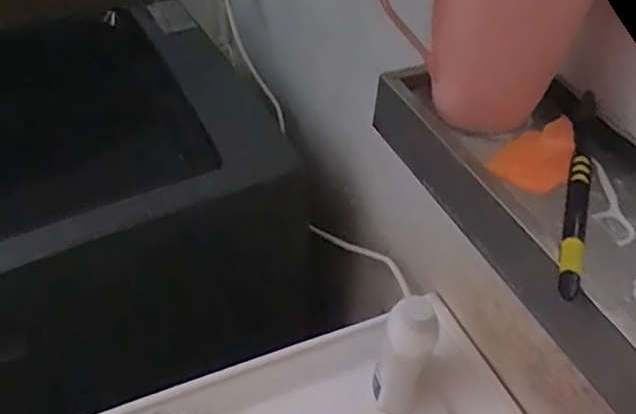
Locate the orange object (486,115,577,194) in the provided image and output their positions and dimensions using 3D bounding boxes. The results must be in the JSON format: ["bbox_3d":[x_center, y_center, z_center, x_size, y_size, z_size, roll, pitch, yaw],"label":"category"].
[{"bbox_3d":[0.134,-0.032,0.355,0.038,0.010,0.067,31,49,26],"label":"orange object"}]

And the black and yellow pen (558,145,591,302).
[{"bbox_3d":[0.134,0.005,0.310,0.011,0.008,0.112,17,44,14],"label":"black and yellow pen"}]

